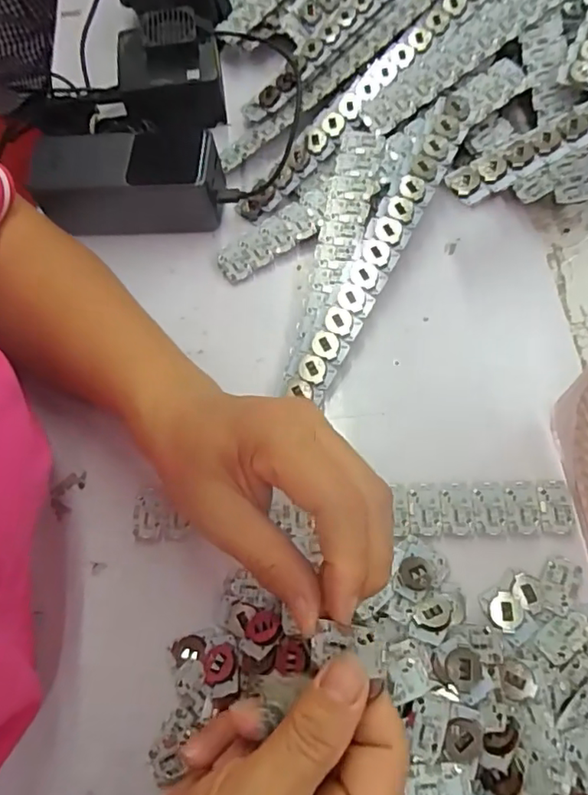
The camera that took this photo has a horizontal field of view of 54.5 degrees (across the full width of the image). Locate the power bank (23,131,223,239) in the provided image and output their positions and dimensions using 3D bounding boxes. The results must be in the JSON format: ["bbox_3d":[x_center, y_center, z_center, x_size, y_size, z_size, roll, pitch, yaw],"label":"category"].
[{"bbox_3d":[-0.118,-0.157,0.420,0.131,0.053,0.057,-5,65,6],"label":"power bank"}]

